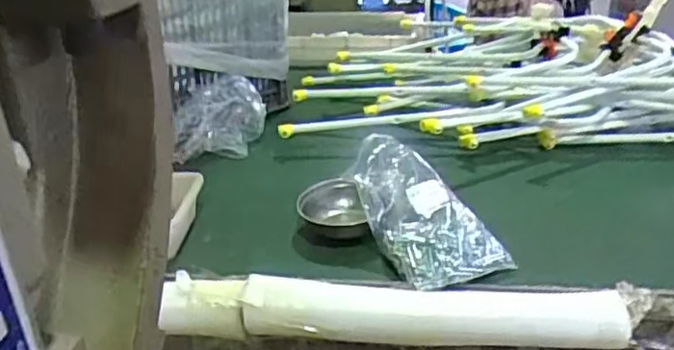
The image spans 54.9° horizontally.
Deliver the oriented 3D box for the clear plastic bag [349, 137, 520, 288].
[{"bbox_3d":[0.118,0.045,0.943,0.152,0.136,0.240,-18,30,-27],"label":"clear plastic bag"}]

